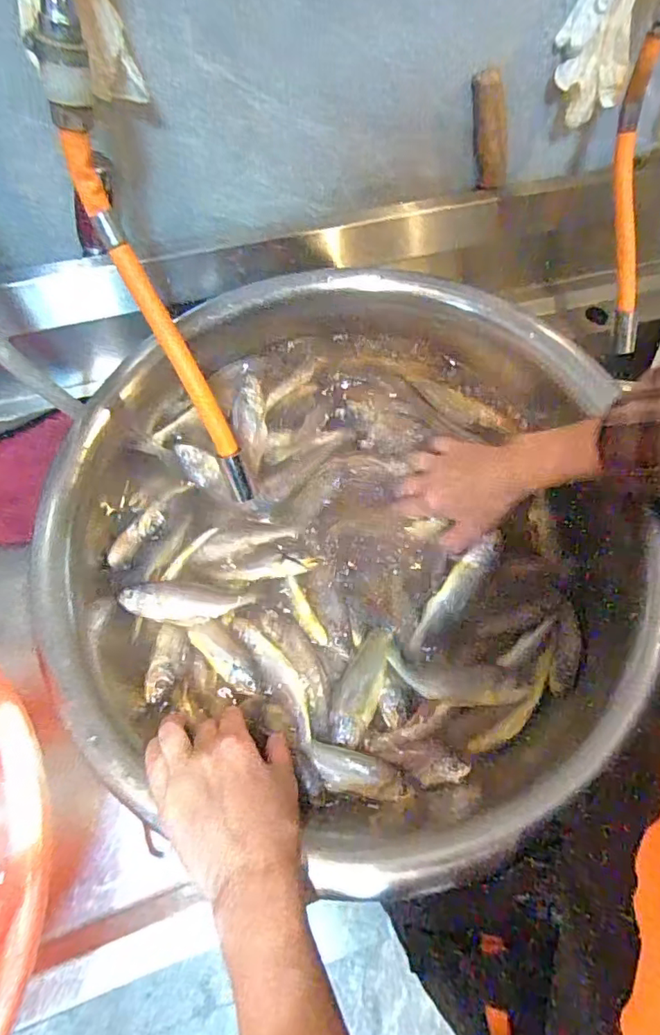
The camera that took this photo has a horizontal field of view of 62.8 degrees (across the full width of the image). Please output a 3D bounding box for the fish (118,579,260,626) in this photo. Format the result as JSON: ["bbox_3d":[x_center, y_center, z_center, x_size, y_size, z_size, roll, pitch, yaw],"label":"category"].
[{"bbox_3d":[-0.125,0.075,0.483,0.110,0.015,0.041,8,62,1],"label":"fish"}]

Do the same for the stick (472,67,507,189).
[{"bbox_3d":[0.171,-0.408,0.574,0.031,0.119,0.015,-10,61,16],"label":"stick"}]

